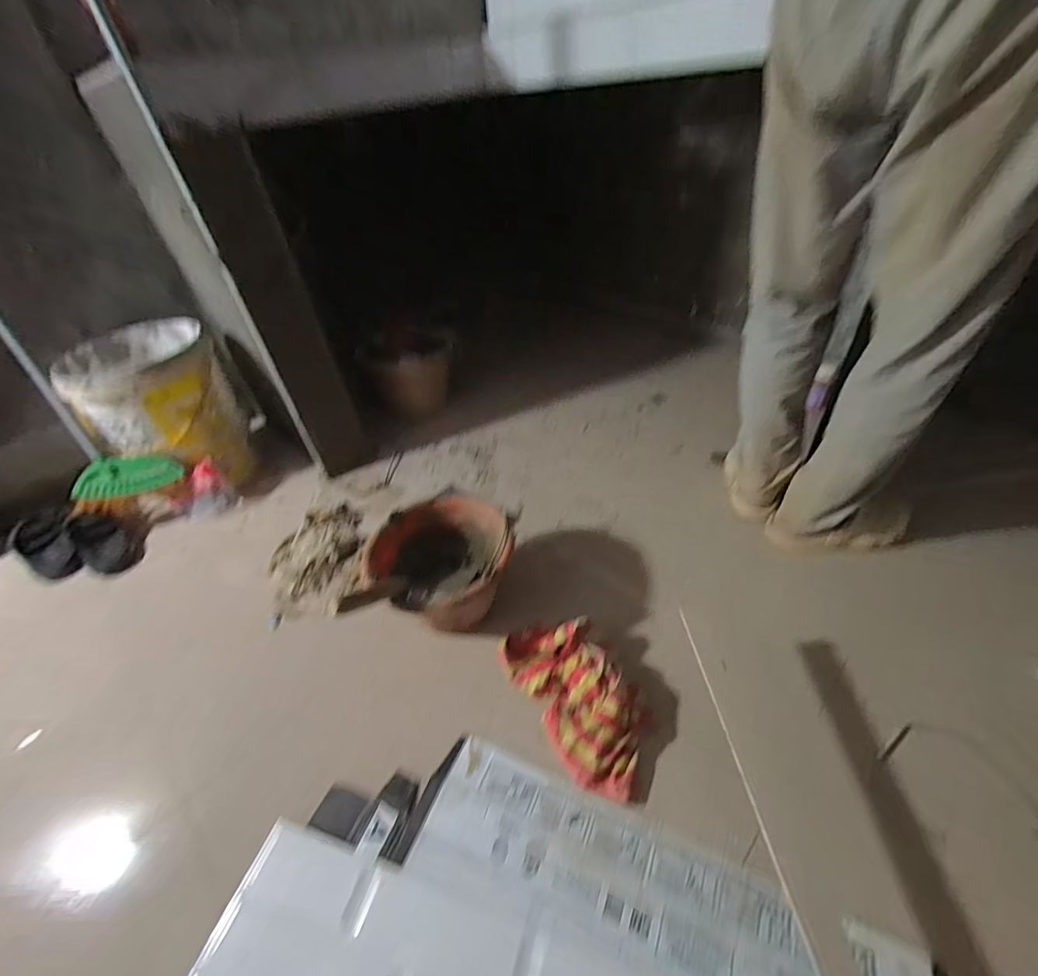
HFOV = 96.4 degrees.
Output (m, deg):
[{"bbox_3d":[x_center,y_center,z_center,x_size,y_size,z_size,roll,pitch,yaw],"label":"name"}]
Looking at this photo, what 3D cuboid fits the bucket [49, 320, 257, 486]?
[{"bbox_3d":[-0.853,-0.196,1.143,0.284,0.303,0.344,-24,44,-18],"label":"bucket"}]

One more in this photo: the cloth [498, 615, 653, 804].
[{"bbox_3d":[0.094,0.307,0.697,0.155,0.064,0.266,-26,45,-20],"label":"cloth"}]

